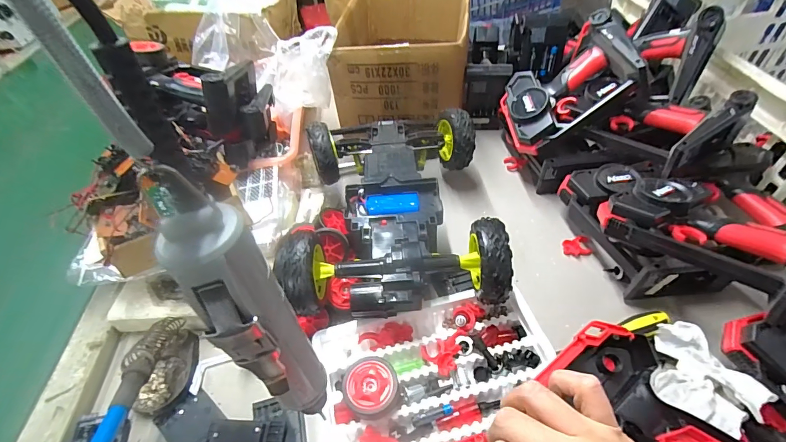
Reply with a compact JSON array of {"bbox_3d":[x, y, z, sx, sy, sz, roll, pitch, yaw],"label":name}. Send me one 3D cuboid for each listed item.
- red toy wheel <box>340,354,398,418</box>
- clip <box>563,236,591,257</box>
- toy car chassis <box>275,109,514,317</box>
[{"bbox_3d":[-0.023,0.172,0.391,0.055,0.025,0.057,-3,48,3],"label":"red toy wheel"},{"bbox_3d":[0.260,0.034,0.533,0.035,0.015,0.031,3,48,7],"label":"clip"},{"bbox_3d":[0.001,-0.030,0.514,0.239,0.102,0.338,-3,48,2],"label":"toy car chassis"}]

